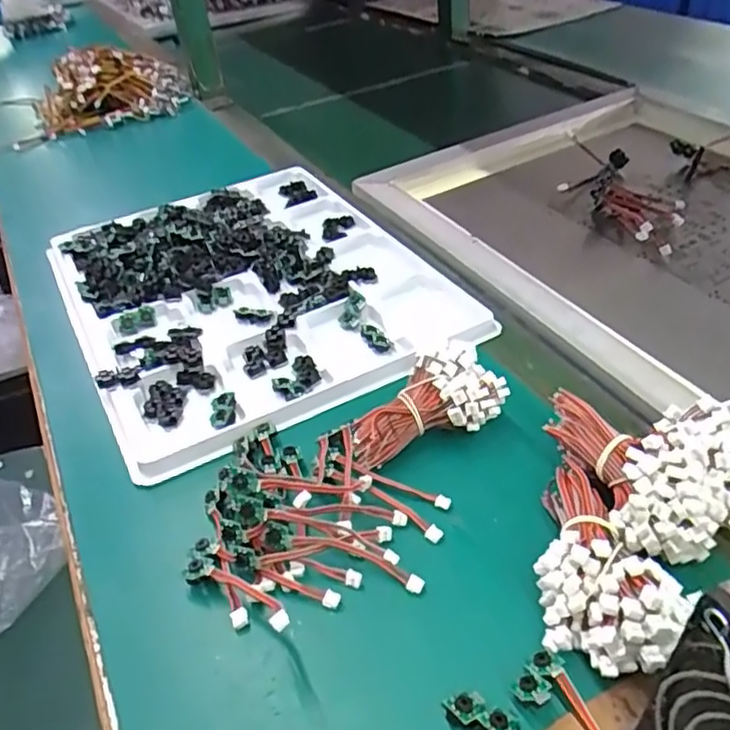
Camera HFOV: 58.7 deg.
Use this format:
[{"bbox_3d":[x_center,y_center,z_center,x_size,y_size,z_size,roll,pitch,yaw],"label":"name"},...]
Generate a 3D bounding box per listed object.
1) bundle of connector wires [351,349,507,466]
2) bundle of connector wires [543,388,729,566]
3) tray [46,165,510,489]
[{"bbox_3d":[0.038,0.026,0.412,0.100,0.043,0.043,-15,41,-13],"label":"bundle of connector wires"},{"bbox_3d":[0.165,0.053,0.361,0.099,0.060,0.109,-15,41,-12],"label":"bundle of connector wires"},{"bbox_3d":[-0.107,-0.082,0.565,0.281,0.026,0.353,-22,43,-20],"label":"tray"}]

